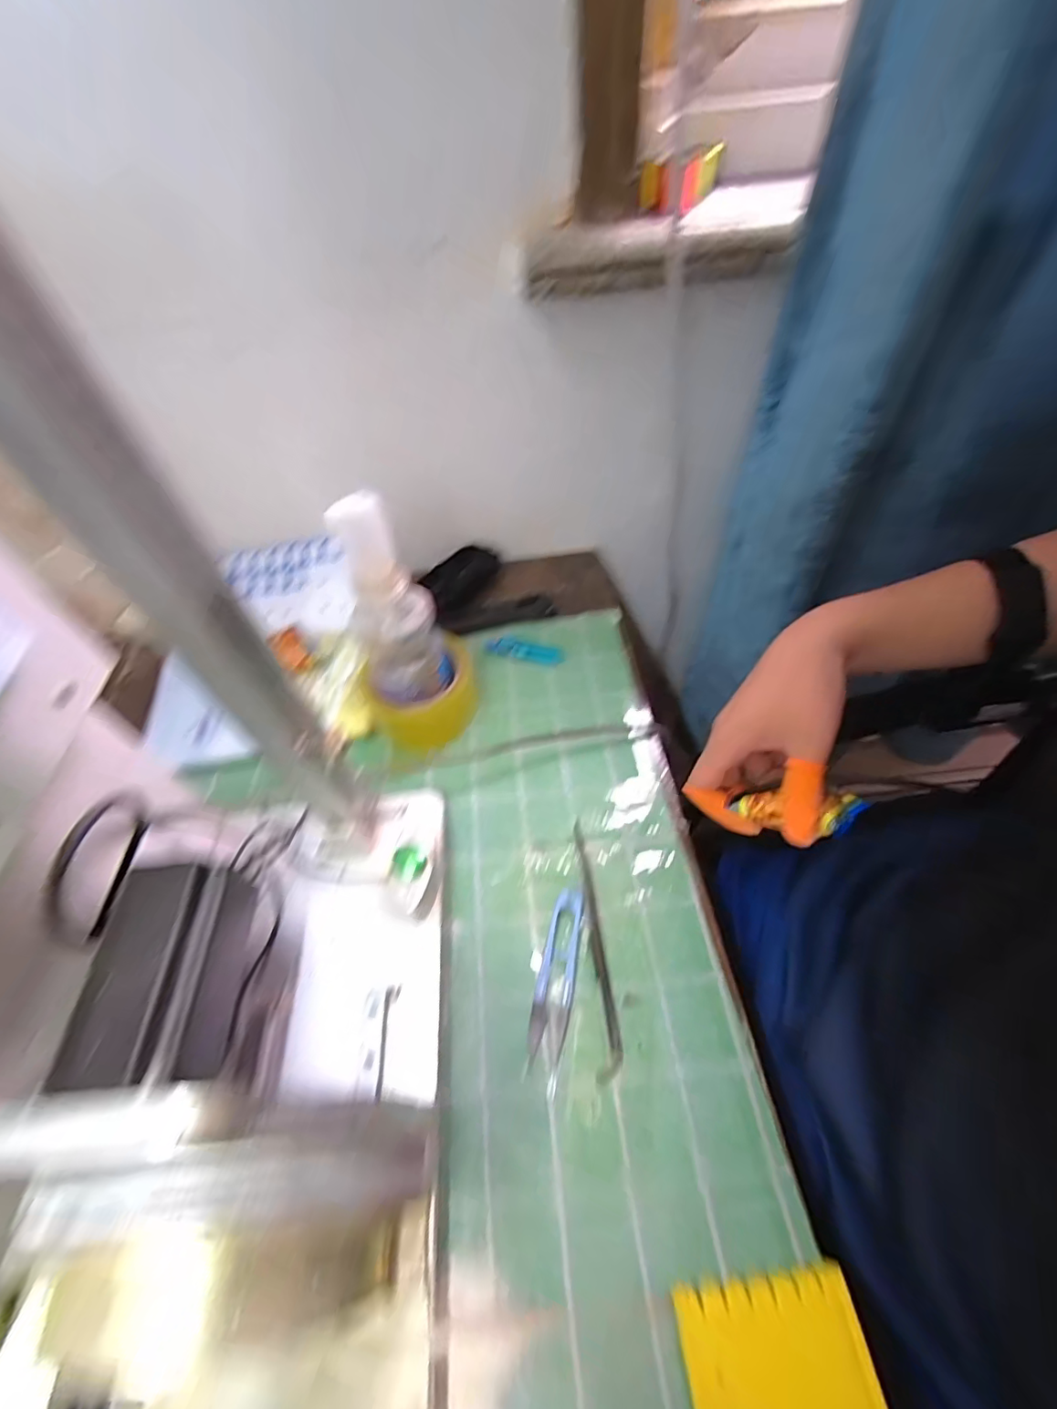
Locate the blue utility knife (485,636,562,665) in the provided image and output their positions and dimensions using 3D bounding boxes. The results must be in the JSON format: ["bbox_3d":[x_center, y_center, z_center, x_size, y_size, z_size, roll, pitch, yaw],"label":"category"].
[{"bbox_3d":[-0.004,-0.055,0.525,0.079,0.008,0.021,14,56,14],"label":"blue utility knife"}]

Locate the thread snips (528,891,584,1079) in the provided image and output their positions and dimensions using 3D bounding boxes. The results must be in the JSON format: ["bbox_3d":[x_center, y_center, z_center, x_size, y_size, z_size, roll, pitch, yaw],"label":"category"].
[{"bbox_3d":[0.019,0.176,0.344,0.024,0.005,0.105,8,54,10],"label":"thread snips"}]

